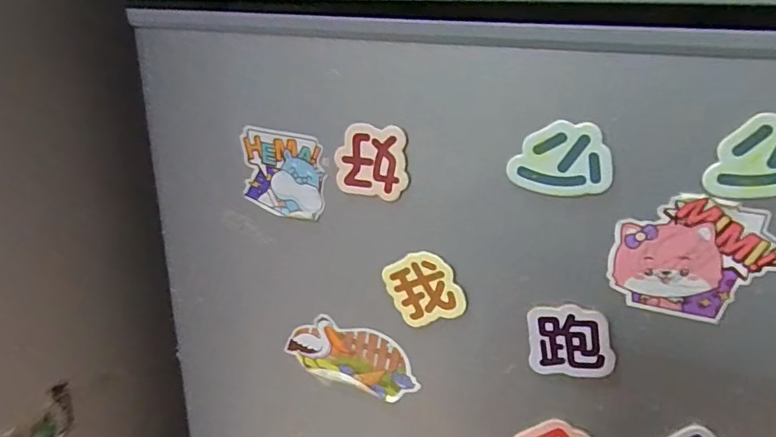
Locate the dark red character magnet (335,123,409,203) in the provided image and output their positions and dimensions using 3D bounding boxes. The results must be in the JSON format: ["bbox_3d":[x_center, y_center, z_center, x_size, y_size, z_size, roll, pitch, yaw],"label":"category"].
[{"bbox_3d":[-0.007,-0.025,0.227,0.032,0.031,0.004,11,23,21],"label":"dark red character magnet"}]

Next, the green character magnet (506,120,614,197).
[{"bbox_3d":[0.065,-0.022,0.197,0.036,0.026,0.004,10,22,18],"label":"green character magnet"}]

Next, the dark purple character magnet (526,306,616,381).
[{"bbox_3d":[0.076,0.052,0.218,0.034,0.032,0.004,11,22,20],"label":"dark purple character magnet"}]

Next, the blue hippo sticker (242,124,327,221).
[{"bbox_3d":[-0.050,-0.021,0.250,0.043,0.040,0.007,14,24,27],"label":"blue hippo sticker"}]

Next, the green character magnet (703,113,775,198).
[{"bbox_3d":[0.127,-0.020,0.173,0.034,0.029,0.004,9,22,17],"label":"green character magnet"}]

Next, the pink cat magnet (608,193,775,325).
[{"bbox_3d":[0.111,0.015,0.194,0.052,0.046,0.004,9,22,17],"label":"pink cat magnet"}]

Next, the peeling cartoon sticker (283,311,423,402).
[{"bbox_3d":[-0.020,0.070,0.270,0.070,0.035,0.004,10,22,19],"label":"peeling cartoon sticker"}]

